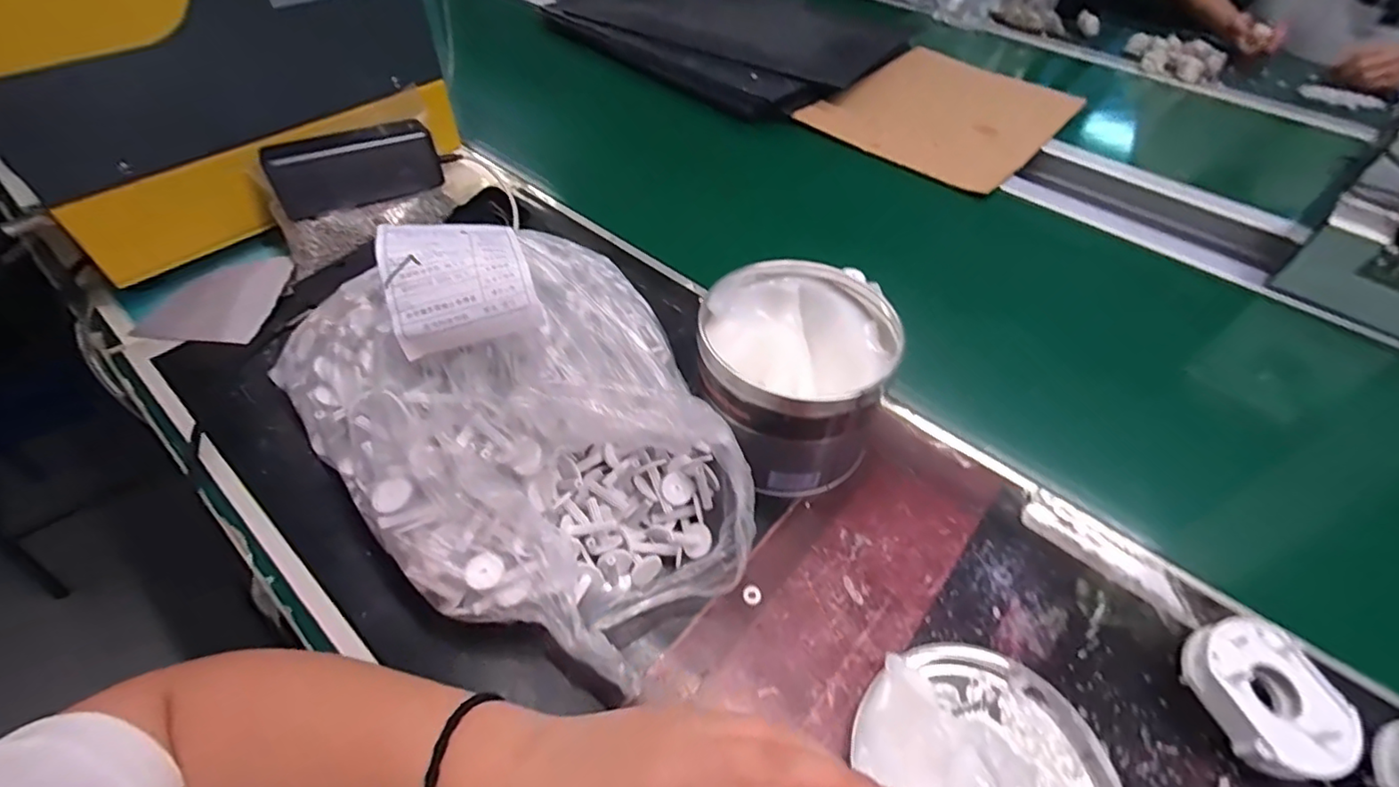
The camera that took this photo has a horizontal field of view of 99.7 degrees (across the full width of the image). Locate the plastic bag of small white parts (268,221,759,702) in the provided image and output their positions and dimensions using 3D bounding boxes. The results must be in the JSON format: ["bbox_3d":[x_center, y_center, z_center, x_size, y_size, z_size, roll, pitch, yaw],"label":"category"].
[{"bbox_3d":[-0.091,0.012,0.343,0.207,0.148,0.259,-33,59,-28],"label":"plastic bag of small white parts"}]

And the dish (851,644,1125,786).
[{"bbox_3d":[0.145,0.188,0.286,0.120,0.027,0.126,2,49,-2],"label":"dish"}]

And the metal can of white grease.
[{"bbox_3d":[0.060,-0.011,0.404,0.125,0.102,0.122,2,49,-2],"label":"metal can of white grease"}]

